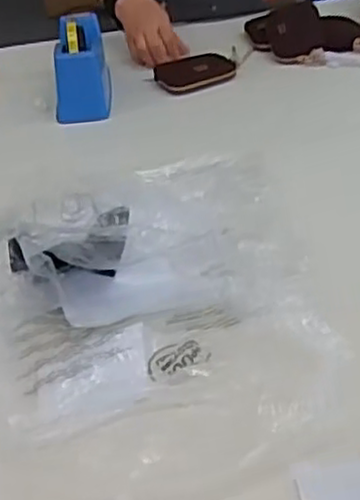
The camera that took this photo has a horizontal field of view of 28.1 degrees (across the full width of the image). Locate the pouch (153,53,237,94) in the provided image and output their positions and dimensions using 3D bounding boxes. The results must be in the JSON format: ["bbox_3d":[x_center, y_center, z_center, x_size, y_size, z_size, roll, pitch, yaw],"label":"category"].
[{"bbox_3d":[0.023,-0.262,1.058,0.110,0.026,0.061,-18,37,-17],"label":"pouch"}]

